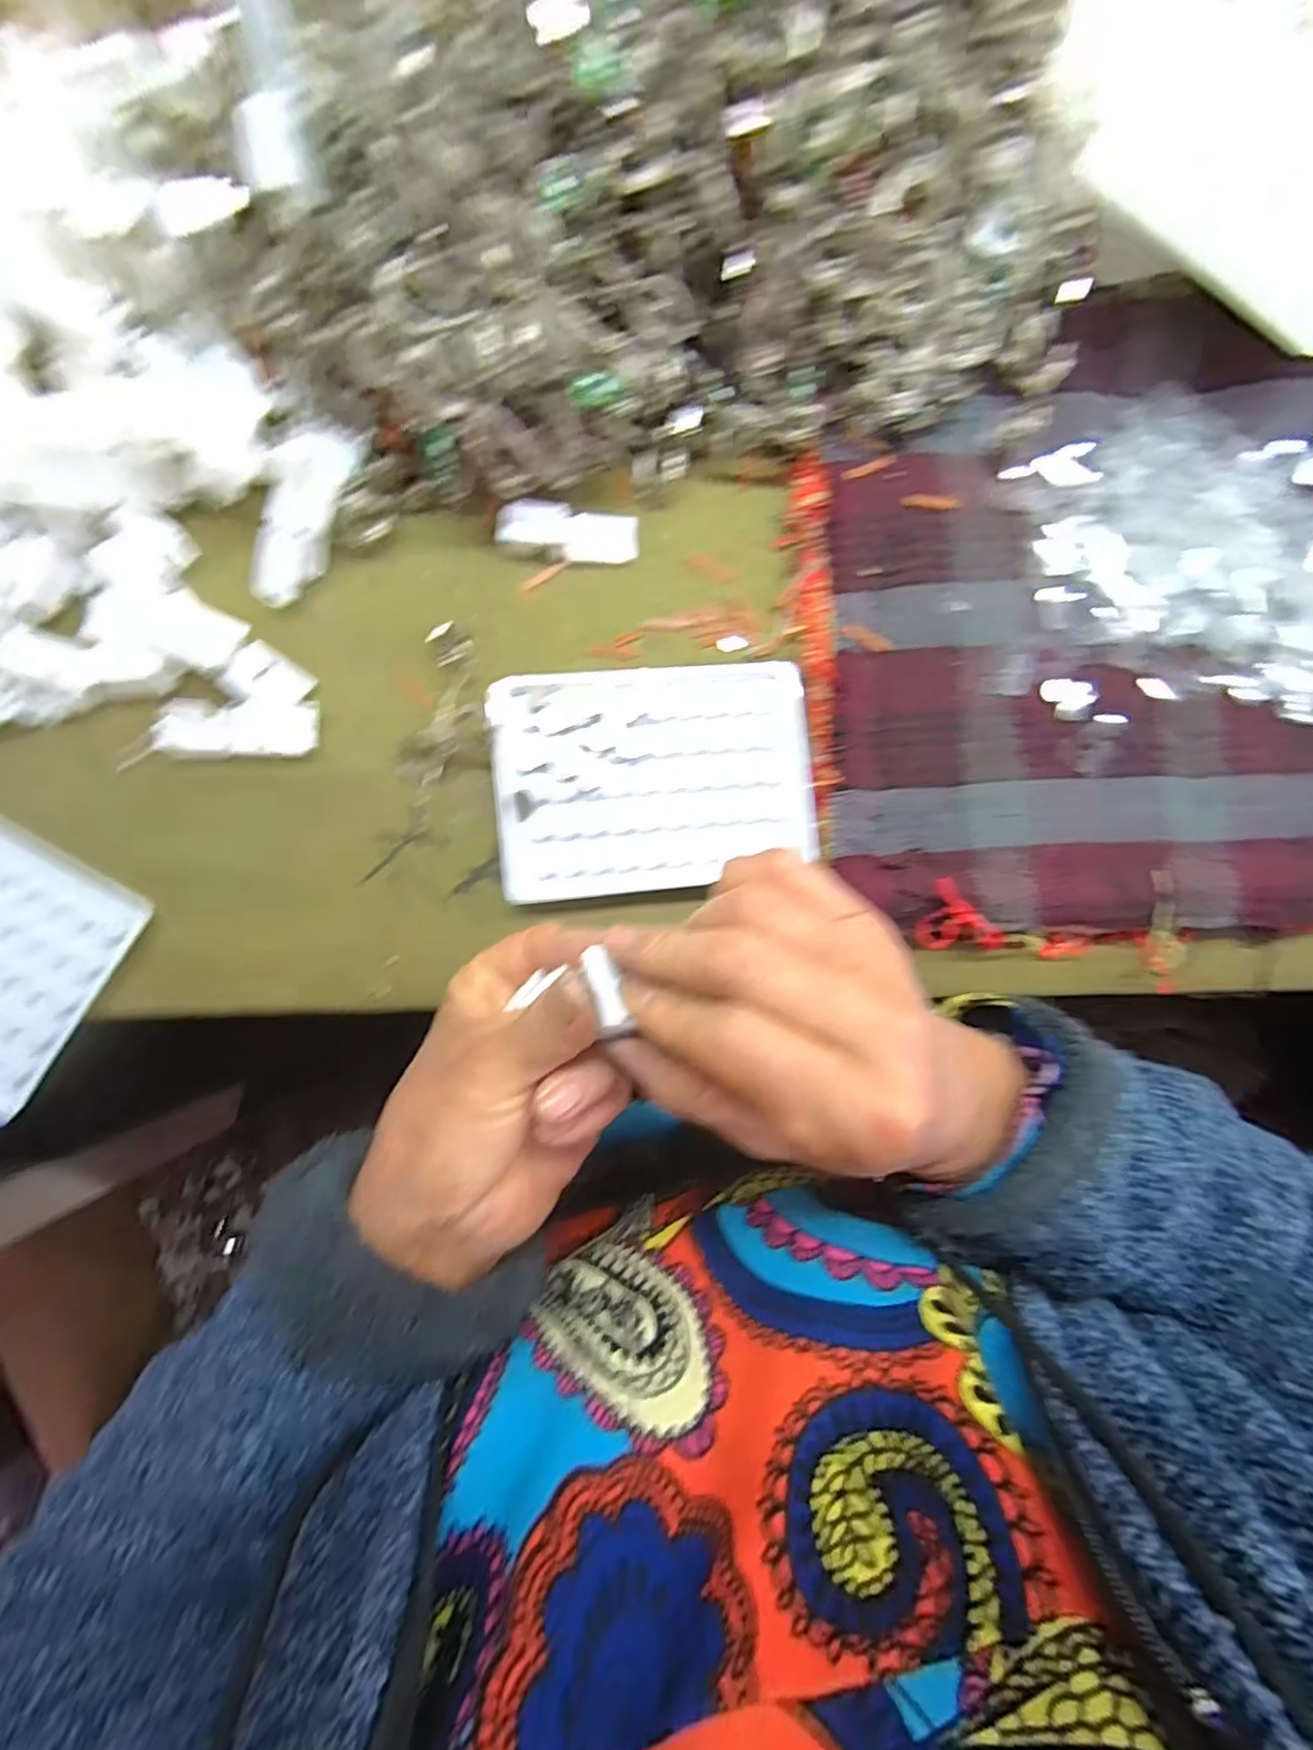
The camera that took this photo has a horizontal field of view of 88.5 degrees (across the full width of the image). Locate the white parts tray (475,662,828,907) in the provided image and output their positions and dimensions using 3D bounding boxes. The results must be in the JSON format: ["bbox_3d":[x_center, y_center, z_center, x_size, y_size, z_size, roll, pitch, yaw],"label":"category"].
[{"bbox_3d":[0.000,-0.042,0.290,0.133,0.012,0.095,-6,87,-7],"label":"white parts tray"}]

